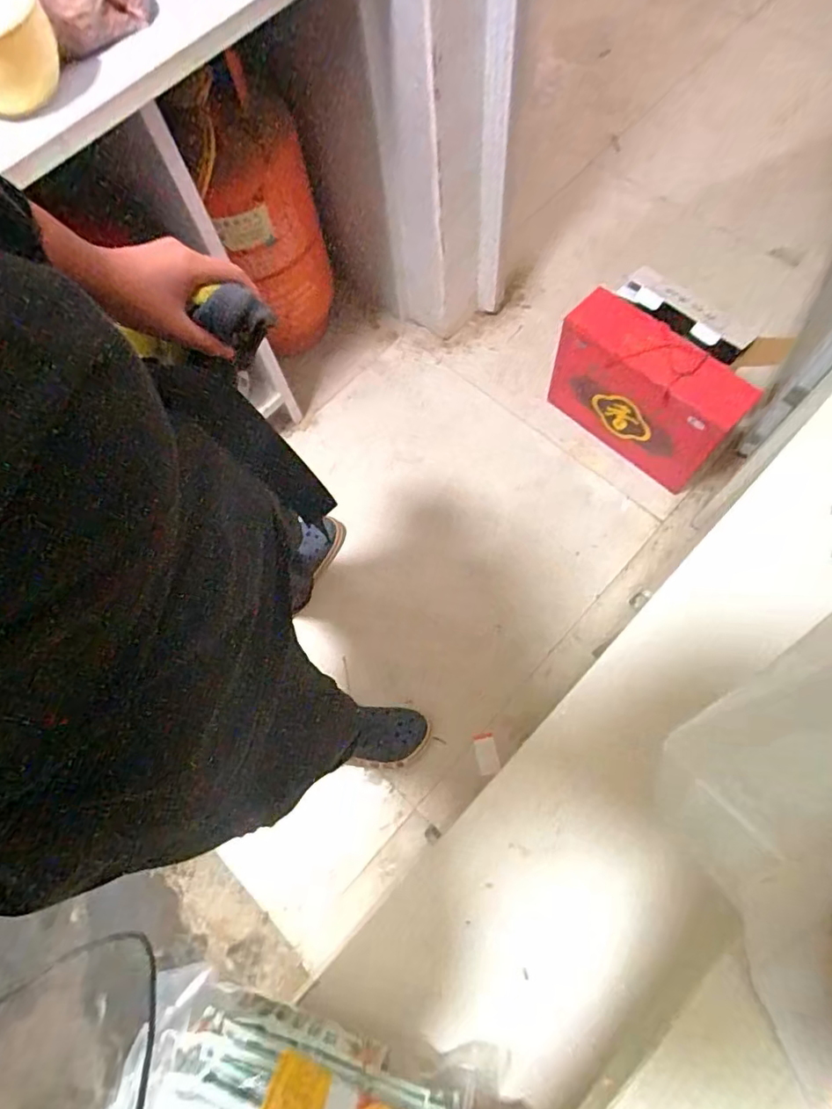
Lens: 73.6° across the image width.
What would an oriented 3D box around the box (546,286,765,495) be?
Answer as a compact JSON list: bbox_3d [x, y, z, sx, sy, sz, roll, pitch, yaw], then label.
[{"bbox_3d":[0.458,-0.328,1.162,0.378,0.296,0.114,40,77,17],"label":"box"}]

